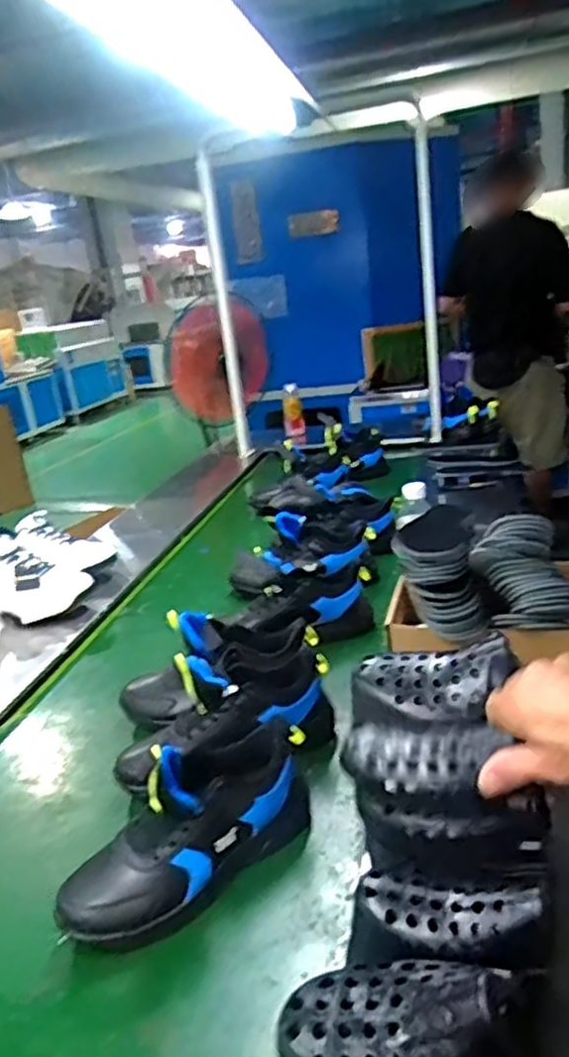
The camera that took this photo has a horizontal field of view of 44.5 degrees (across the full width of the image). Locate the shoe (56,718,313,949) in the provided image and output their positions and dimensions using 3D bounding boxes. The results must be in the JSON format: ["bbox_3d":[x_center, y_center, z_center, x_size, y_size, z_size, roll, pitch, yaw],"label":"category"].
[{"bbox_3d":[-0.088,0.294,0.707,0.297,0.132,0.092,-21,24,-33],"label":"shoe"}]

